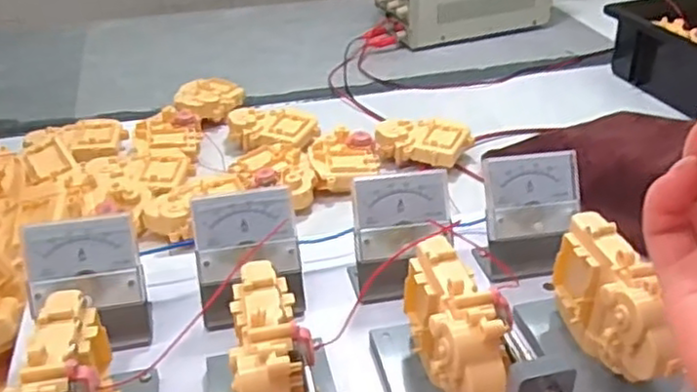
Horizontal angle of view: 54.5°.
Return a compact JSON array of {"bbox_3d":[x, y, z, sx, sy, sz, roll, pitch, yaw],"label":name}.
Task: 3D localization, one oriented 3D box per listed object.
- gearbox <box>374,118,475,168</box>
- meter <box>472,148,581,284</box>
[{"bbox_3d":[0.079,-0.059,0.727,0.102,0.031,0.059,6,33,10],"label":"gearbox"},{"bbox_3d":[0.125,0.016,0.459,0.068,0.075,0.044,-6,34,-11],"label":"meter"}]

